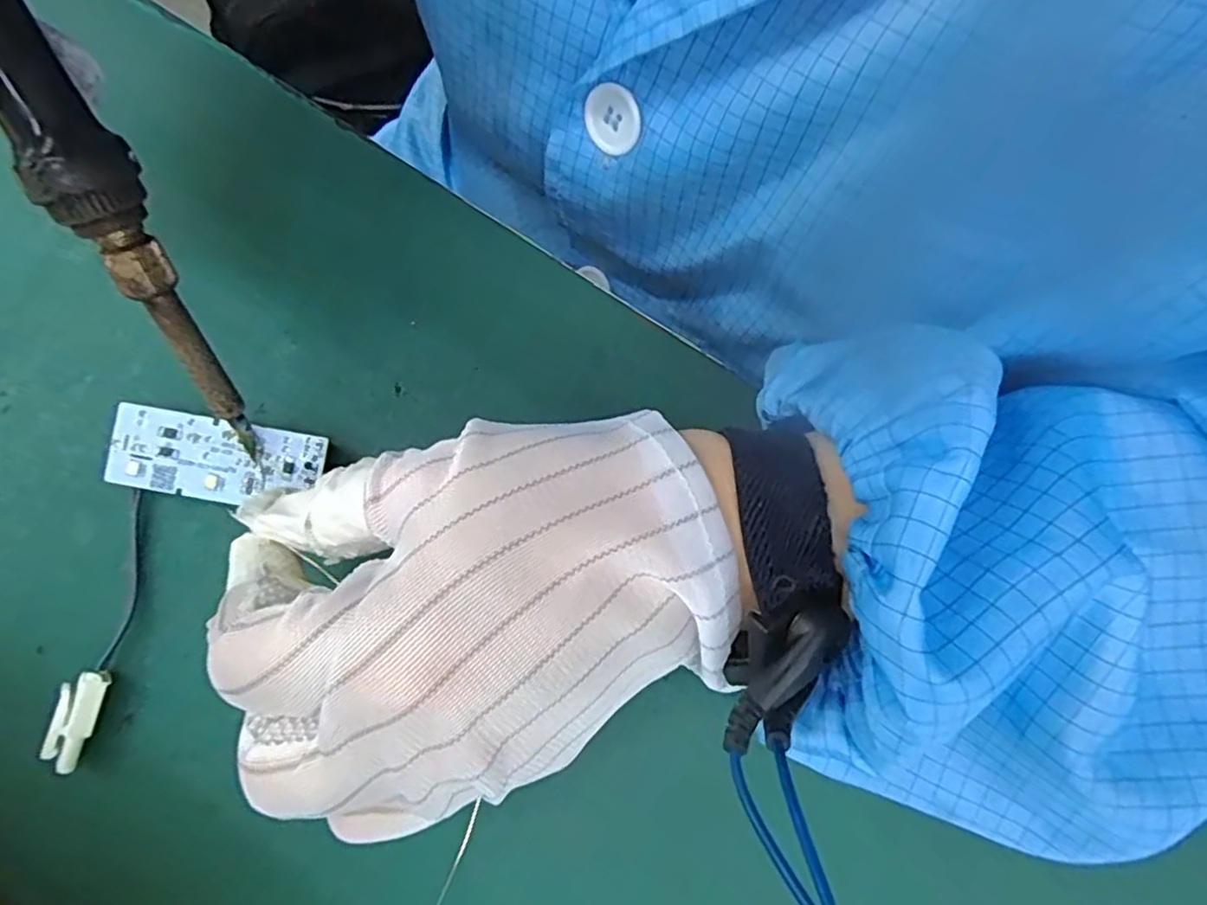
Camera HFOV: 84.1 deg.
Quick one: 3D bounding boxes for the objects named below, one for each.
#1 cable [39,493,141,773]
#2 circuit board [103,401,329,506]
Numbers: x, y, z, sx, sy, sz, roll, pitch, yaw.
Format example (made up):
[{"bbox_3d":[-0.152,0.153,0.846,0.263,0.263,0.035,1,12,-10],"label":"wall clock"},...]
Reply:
[{"bbox_3d":[-0.143,0.050,0.194,0.012,0.009,0.077,11,80,2],"label":"cable"},{"bbox_3d":[-0.116,0.002,0.199,0.063,0.004,0.024,10,90,2],"label":"circuit board"}]

